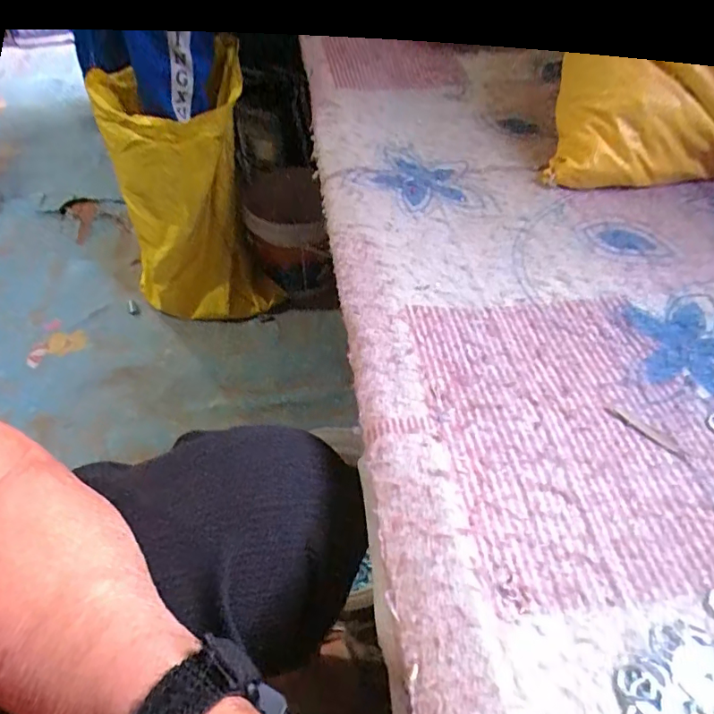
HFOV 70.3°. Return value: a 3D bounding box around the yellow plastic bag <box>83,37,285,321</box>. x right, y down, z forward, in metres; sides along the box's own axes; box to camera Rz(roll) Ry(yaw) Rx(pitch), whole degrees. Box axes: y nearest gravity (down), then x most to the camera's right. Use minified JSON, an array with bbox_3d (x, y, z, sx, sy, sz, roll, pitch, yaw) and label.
[{"bbox_3d":[-0.310,-0.293,0.954,0.267,0.436,0.195,-3,49,-3],"label":"yellow plastic bag"}]

